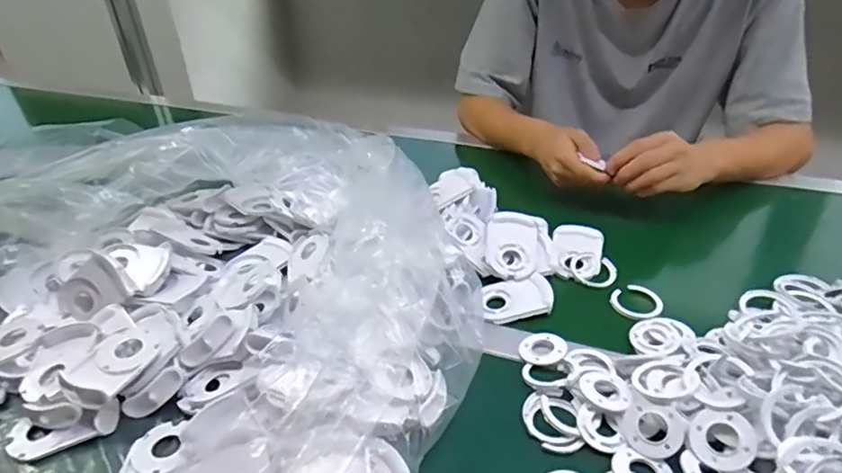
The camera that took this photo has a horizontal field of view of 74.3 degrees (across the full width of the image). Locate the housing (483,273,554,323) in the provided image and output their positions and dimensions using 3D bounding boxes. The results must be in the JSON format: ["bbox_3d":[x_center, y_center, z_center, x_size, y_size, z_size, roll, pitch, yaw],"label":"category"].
[{"bbox_3d":[0.103,0.066,0.593,0.075,0.010,0.053,-7,34,-7],"label":"housing"}]

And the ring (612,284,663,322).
[{"bbox_3d":[0.233,0.071,0.593,0.051,0.008,0.052,-3,36,2],"label":"ring"}]

